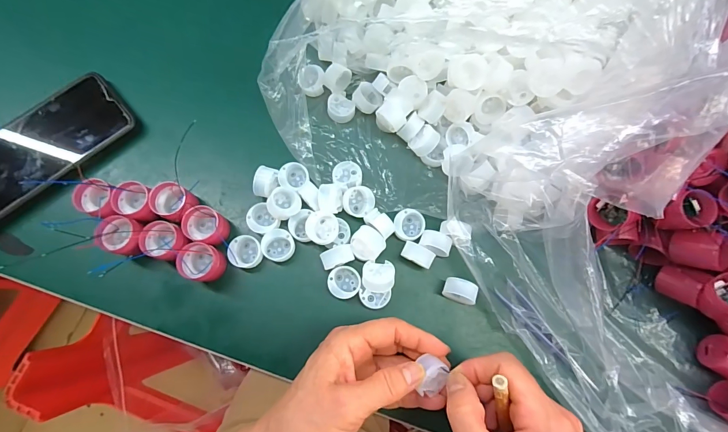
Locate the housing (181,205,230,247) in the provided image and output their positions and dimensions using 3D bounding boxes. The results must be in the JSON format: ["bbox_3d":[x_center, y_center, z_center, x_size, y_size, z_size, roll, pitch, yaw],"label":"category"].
[{"bbox_3d":[-0.132,0.010,0.295,0.031,0.033,0.029,11,77,1],"label":"housing"}]

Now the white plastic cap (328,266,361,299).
[{"bbox_3d":[-0.016,0.056,0.292,0.026,0.011,0.026,1,77,-2],"label":"white plastic cap"}]

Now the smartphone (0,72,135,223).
[{"bbox_3d":[-0.297,-0.060,0.314,0.167,0.013,0.080,-41,81,-10],"label":"smartphone"}]

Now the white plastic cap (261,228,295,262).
[{"bbox_3d":[-0.074,0.026,0.301,0.027,0.015,0.027,0,77,-2],"label":"white plastic cap"}]

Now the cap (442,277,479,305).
[{"bbox_3d":[0.080,0.063,0.292,0.026,0.022,0.018,19,77,3],"label":"cap"}]

